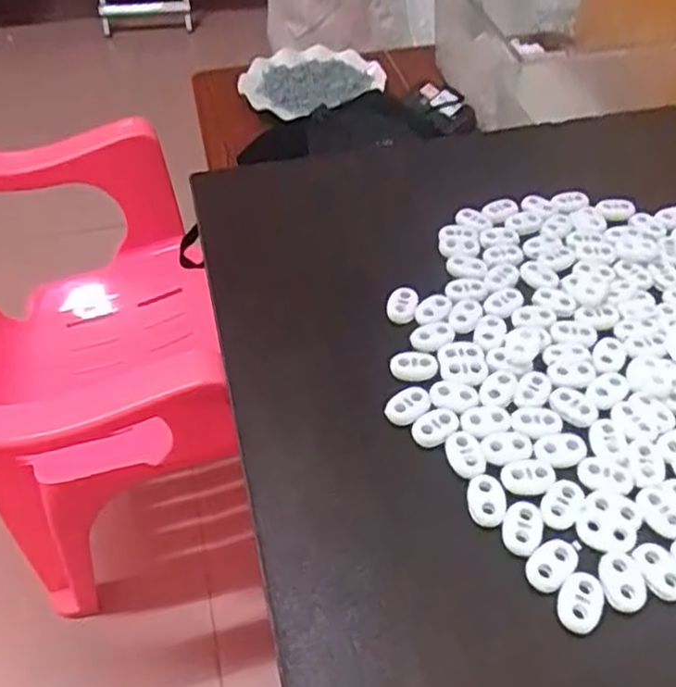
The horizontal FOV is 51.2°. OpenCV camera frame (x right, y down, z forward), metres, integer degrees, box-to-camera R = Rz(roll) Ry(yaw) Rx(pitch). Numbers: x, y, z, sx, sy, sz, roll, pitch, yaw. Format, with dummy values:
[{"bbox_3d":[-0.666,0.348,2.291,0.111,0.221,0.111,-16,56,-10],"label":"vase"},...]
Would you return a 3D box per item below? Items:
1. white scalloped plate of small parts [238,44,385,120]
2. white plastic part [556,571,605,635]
[{"bbox_3d":[-0.032,-0.348,0.926,0.180,0.032,0.157,15,49,14],"label":"white scalloped plate of small parts"},{"bbox_3d":[0.091,0.096,0.262,0.016,0.004,0.022,18,51,17],"label":"white plastic part"}]

